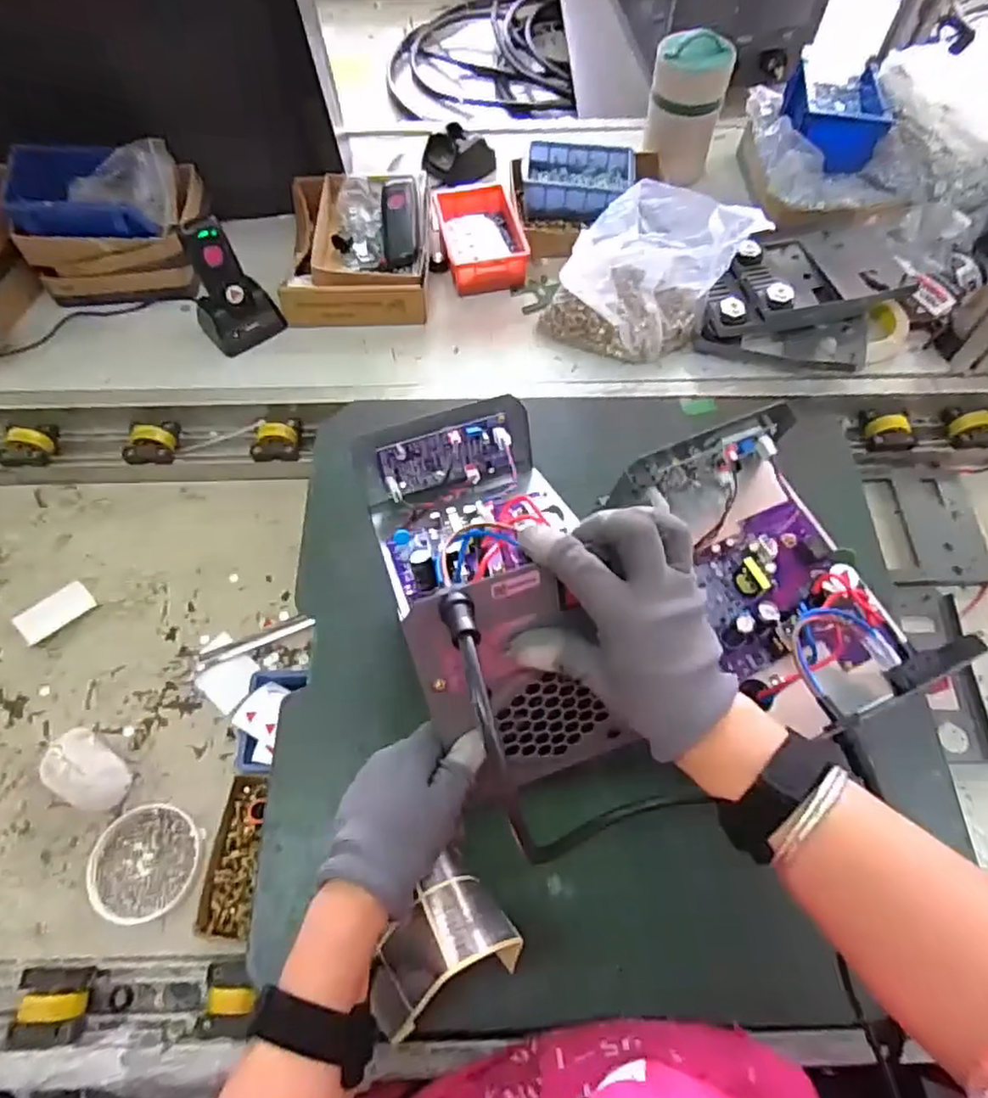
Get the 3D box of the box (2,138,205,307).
[{"bbox_3d":[-0.453,-0.394,0.792,0.196,0.125,0.134,-5,64,-3],"label":"box"}]

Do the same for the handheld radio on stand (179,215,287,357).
[{"bbox_3d":[-0.307,-0.298,0.761,0.080,0.136,0.070,-38,70,-17],"label":"handheld radio on stand"}]

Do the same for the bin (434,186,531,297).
[{"bbox_3d":[-0.018,-0.397,0.856,0.103,0.053,0.154,-8,64,-4],"label":"bin"}]

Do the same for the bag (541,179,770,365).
[{"bbox_3d":[0.157,-0.287,0.719,0.199,0.192,0.110,11,65,5],"label":"bag"}]

